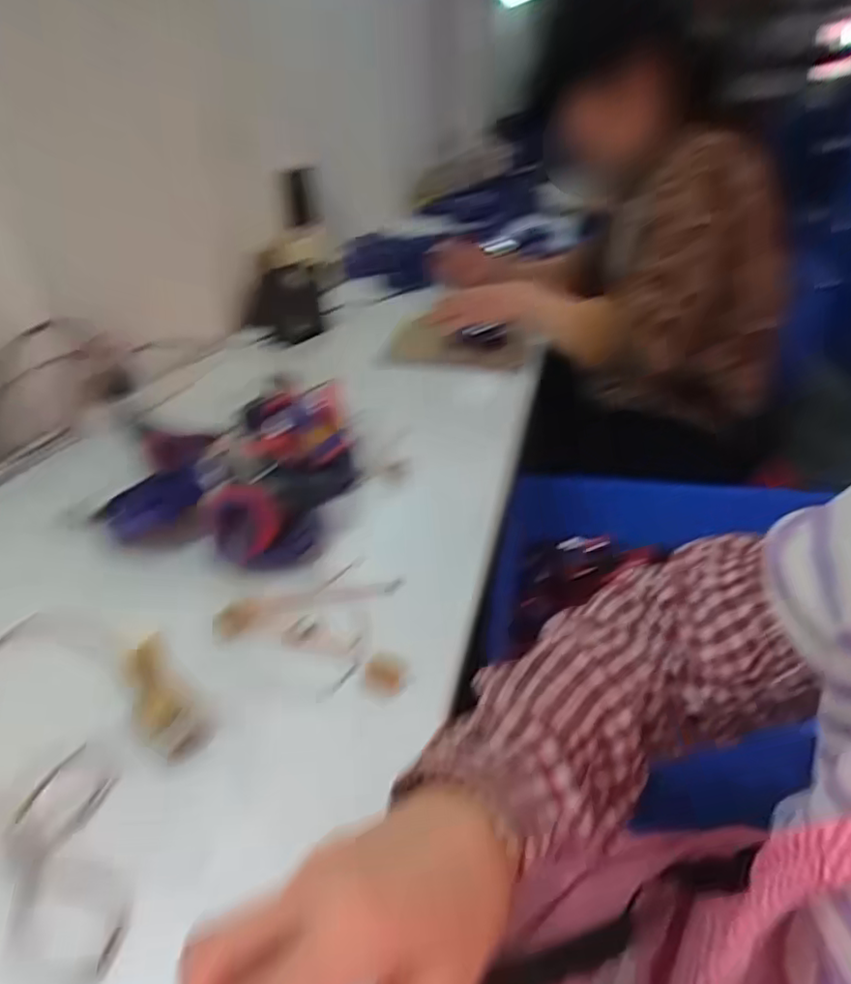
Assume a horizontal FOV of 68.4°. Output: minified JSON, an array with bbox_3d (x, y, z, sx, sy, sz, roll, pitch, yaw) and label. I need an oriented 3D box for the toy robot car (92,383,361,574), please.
[{"bbox_3d":[-0.185,-0.043,0.679,0.209,0.067,0.306,6,33,11],"label":"toy robot car"}]

